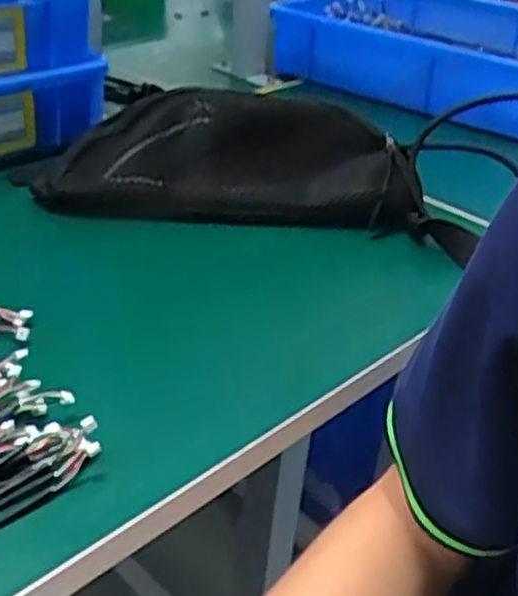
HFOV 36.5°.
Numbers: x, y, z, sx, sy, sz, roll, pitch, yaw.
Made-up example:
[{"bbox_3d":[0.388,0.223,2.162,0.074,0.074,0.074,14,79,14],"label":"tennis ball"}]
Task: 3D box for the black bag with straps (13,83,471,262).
[{"bbox_3d":[-0.016,-0.102,0.581,0.329,0.098,0.049,4,32,-6],"label":"black bag with straps"}]

